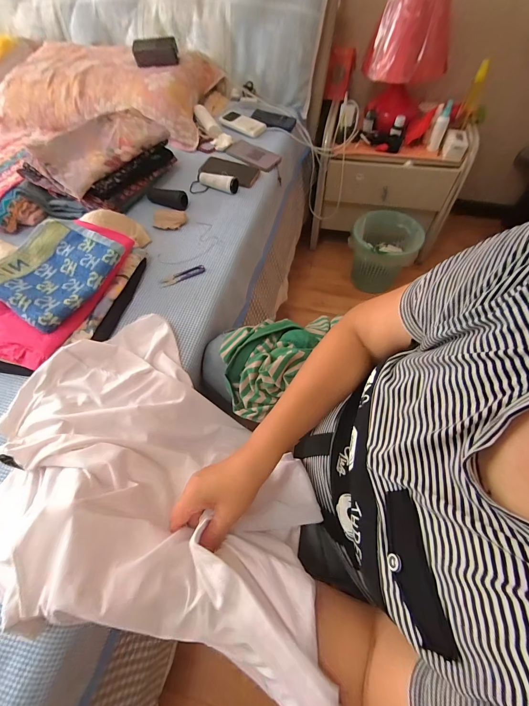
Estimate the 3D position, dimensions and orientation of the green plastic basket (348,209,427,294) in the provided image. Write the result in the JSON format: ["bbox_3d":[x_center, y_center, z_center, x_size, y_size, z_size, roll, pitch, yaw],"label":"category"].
[{"bbox_3d":[0.458,-0.400,1.181,0.245,0.224,0.243,20,62,13],"label":"green plastic basket"}]

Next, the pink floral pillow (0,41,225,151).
[{"bbox_3d":[-0.533,-0.842,0.957,0.706,0.141,0.392,9,60,7],"label":"pink floral pillow"}]

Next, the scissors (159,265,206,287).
[{"bbox_3d":[-0.179,-0.170,0.650,0.100,0.006,0.025,-28,63,-14],"label":"scissors"}]

